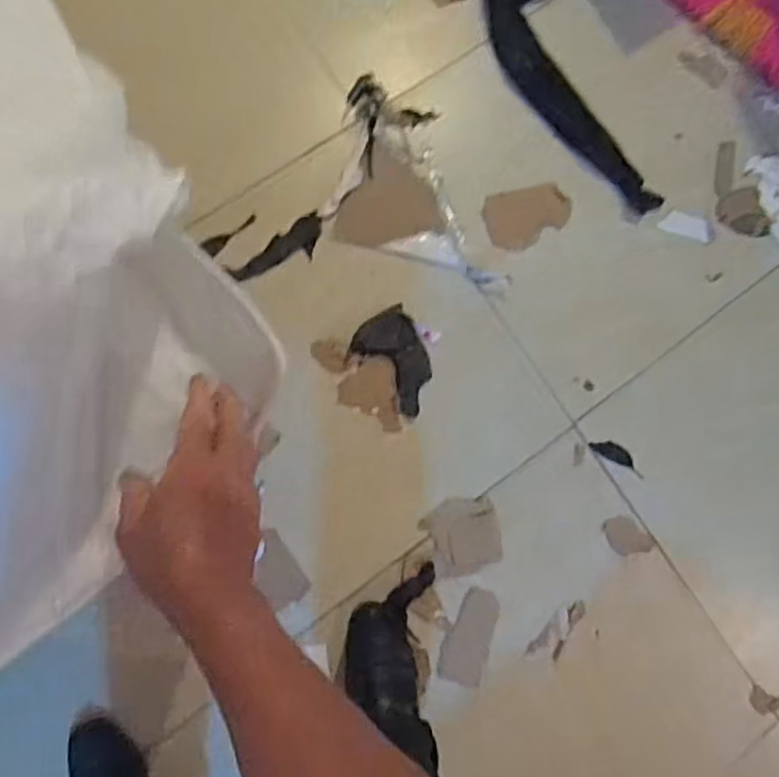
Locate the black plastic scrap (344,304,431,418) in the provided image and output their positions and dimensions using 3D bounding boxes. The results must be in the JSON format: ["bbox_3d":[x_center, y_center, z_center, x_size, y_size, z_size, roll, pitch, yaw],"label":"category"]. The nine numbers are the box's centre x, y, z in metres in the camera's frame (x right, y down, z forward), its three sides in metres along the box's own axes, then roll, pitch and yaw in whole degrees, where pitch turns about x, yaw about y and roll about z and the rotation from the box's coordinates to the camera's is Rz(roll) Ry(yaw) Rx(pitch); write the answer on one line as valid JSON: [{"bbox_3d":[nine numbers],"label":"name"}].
[{"bbox_3d":[0.016,-0.048,1.144,0.150,0.005,0.118,42,80,-4],"label":"black plastic scrap"}]

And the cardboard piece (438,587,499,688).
[{"bbox_3d":[0.125,0.389,1.141,0.075,0.005,0.143,19,78,-11],"label":"cardboard piece"}]

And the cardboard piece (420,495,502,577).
[{"bbox_3d":[0.117,0.232,1.148,0.117,0.013,0.117,-13,89,-8],"label":"cardboard piece"}]

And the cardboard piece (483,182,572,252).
[{"bbox_3d":[0.231,-0.280,1.187,0.150,0.009,0.097,-12,87,-10],"label":"cardboard piece"}]

